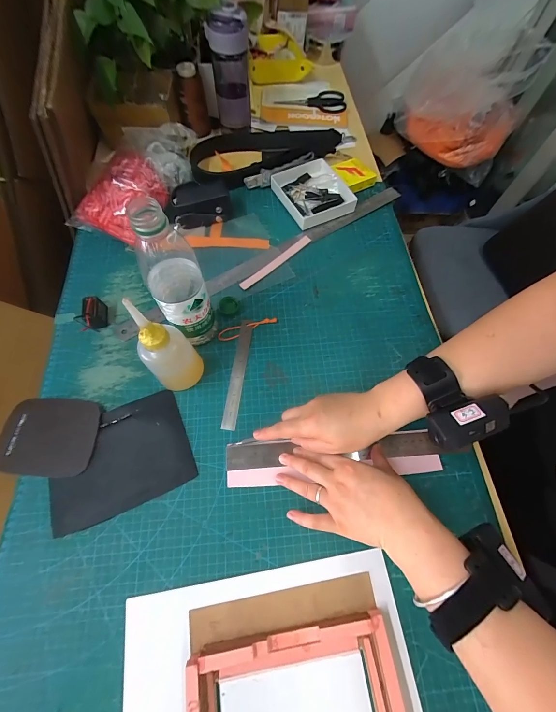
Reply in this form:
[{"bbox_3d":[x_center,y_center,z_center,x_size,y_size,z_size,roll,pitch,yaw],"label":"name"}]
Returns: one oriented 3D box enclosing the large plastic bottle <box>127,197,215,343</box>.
[{"bbox_3d":[-0.120,-0.085,0.357,0.061,0.221,0.067,-28,71,-13],"label":"large plastic bottle"}]

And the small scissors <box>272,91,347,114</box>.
[{"bbox_3d":[0.078,-0.603,0.690,0.161,0.010,0.068,6,67,1],"label":"small scissors"}]

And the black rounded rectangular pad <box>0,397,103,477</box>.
[{"bbox_3d":[-0.304,0.103,0.385,0.129,0.009,0.097,4,67,0],"label":"black rounded rectangular pad"}]

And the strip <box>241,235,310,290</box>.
[{"bbox_3d":[-0.002,-0.162,0.506,0.154,0.004,0.016,-41,75,-15],"label":"strip"}]

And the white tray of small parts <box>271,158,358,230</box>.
[{"bbox_3d":[0.066,-0.314,0.562,0.120,0.024,0.142,-25,70,-12],"label":"white tray of small parts"}]

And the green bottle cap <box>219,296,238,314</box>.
[{"bbox_3d":[-0.078,-0.080,0.462,0.028,0.012,0.032,-7,68,-5],"label":"green bottle cap"}]

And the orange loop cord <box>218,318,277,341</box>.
[{"bbox_3d":[-0.046,-0.043,0.454,0.093,0.007,0.020,-16,69,-8],"label":"orange loop cord"}]

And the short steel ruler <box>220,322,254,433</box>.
[{"bbox_3d":[-0.058,0.022,0.430,0.020,0.004,0.167,7,67,1],"label":"short steel ruler"}]

